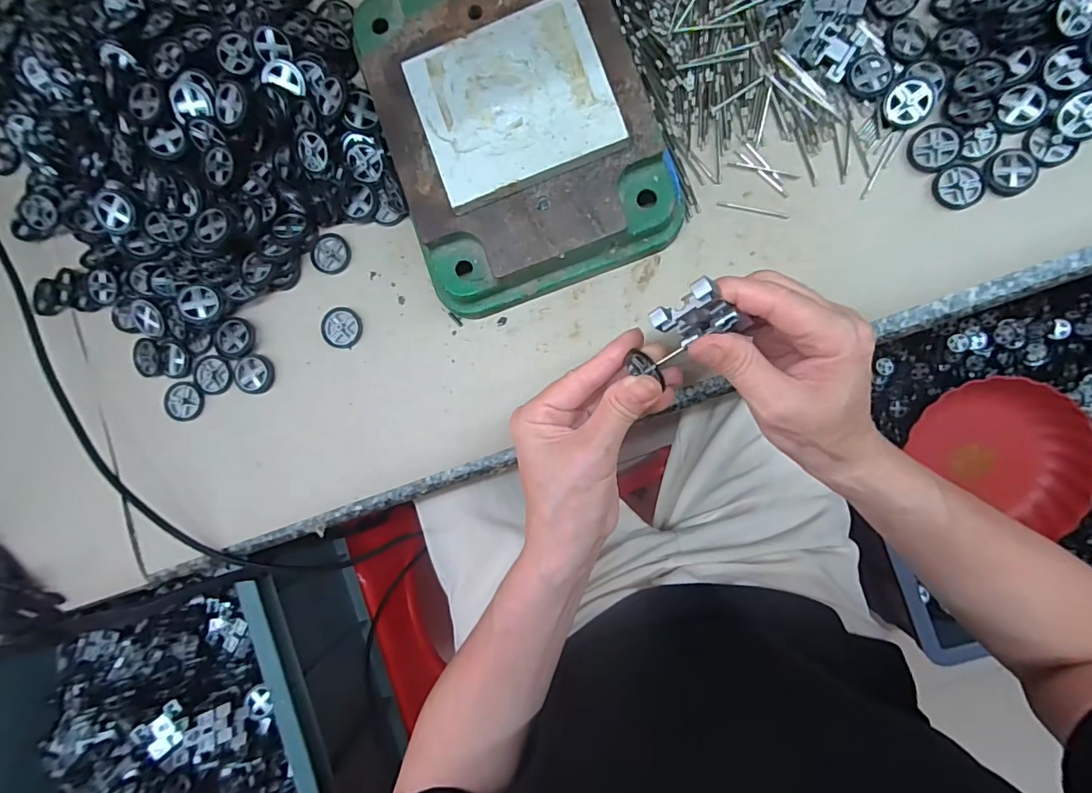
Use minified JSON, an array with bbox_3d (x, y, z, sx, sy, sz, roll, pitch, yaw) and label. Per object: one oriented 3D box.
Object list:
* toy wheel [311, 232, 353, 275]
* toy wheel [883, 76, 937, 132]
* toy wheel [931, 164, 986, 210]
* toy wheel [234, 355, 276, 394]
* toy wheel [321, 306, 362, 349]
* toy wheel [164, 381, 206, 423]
[{"bbox_3d":[-0.151,-0.100,0.337,0.027,0.004,0.027,0,89,7],"label":"toy wheel"},{"bbox_3d":[0.222,-0.179,0.295,0.026,0.005,0.030,25,92,6],"label":"toy wheel"},{"bbox_3d":[0.251,-0.128,0.293,0.026,0.004,0.027,0,89,7],"label":"toy wheel"},{"bbox_3d":[-0.205,-0.016,0.339,0.028,0.005,0.026,0,89,7],"label":"toy wheel"},{"bbox_3d":[-0.141,-0.048,0.335,0.026,0.005,0.028,0,89,7],"label":"toy wheel"},{"bbox_3d":[-0.259,0.003,0.346,0.026,0.005,0.027,0,89,7],"label":"toy wheel"}]

